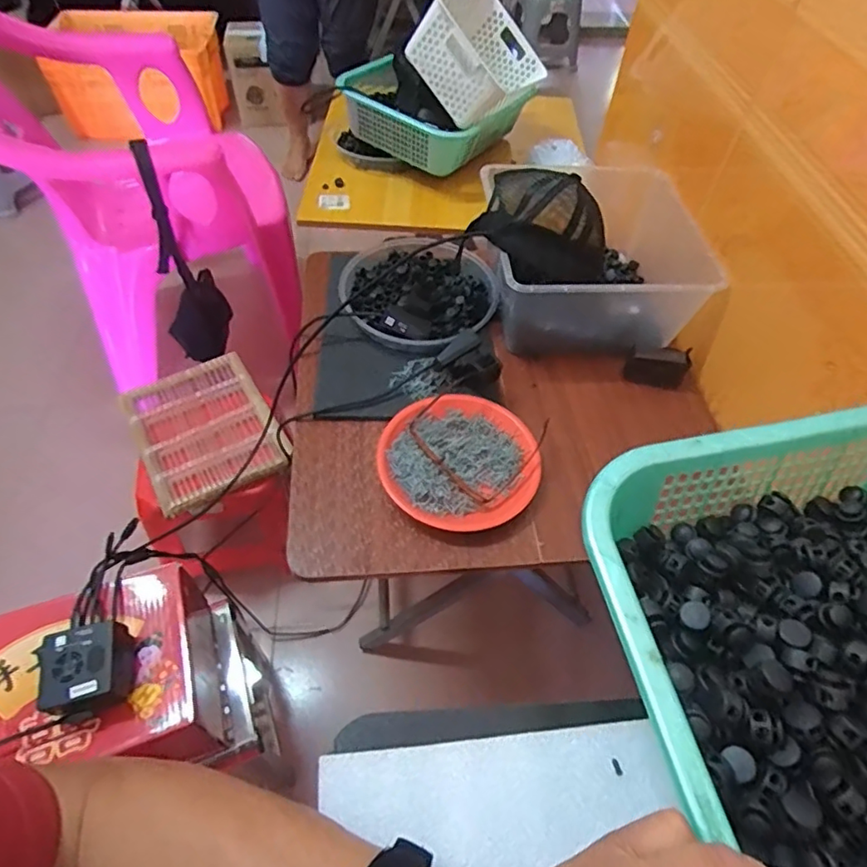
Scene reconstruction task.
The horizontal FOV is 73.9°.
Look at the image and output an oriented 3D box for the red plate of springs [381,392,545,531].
[{"bbox_3d":[0.031,0.029,0.706,0.187,0.027,0.177,1,53,-1],"label":"red plate of springs"}]

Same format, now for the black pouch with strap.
[{"bbox_3d":[-0.504,-0.333,1.141,0.128,0.416,0.133,-20,56,-17],"label":"black pouch with strap"}]

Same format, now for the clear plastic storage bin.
[{"bbox_3d":[0.259,-0.266,0.878,0.306,0.130,0.343,6,53,2],"label":"clear plastic storage bin"}]

